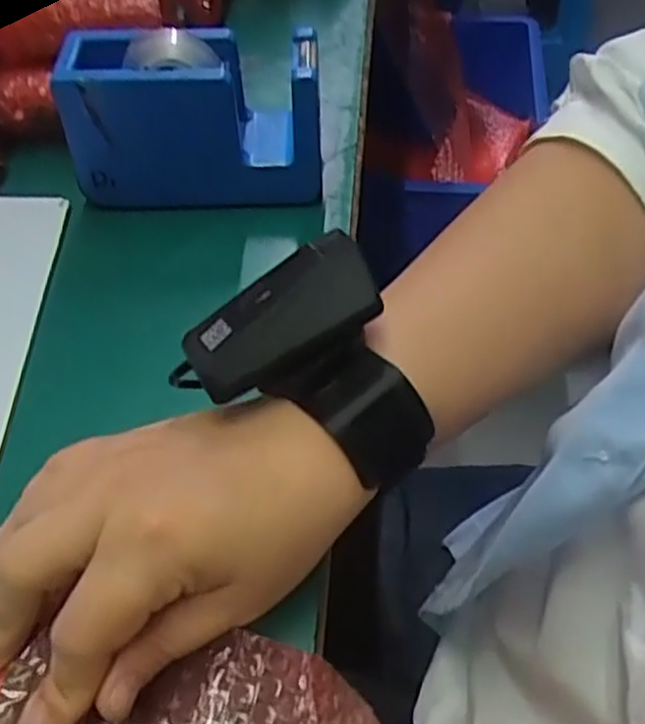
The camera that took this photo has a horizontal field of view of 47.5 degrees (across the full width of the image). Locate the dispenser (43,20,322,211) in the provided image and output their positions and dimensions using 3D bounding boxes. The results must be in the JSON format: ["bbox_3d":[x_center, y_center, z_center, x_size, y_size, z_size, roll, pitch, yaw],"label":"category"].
[{"bbox_3d":[-0.066,-0.125,0.393,0.129,0.092,0.053,-2,55,0],"label":"dispenser"}]

